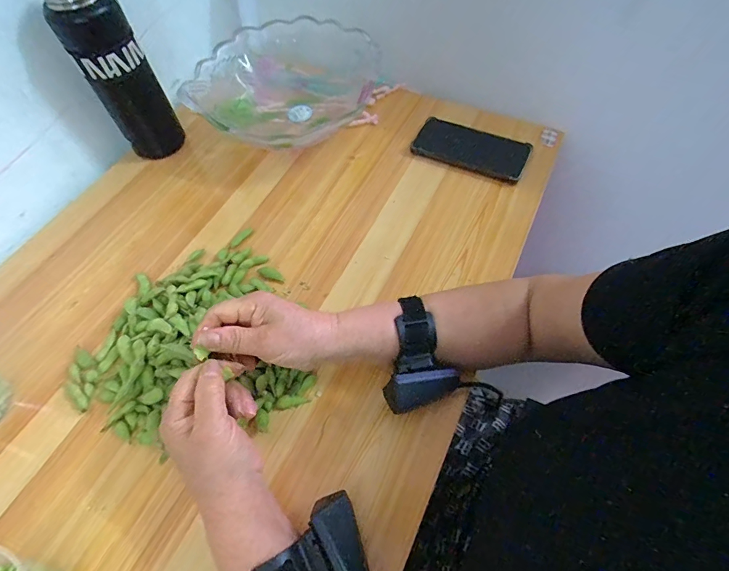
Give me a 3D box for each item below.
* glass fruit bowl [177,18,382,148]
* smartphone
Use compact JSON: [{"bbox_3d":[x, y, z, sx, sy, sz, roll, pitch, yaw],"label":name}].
[{"bbox_3d":[-0.113,-0.304,0.604,0.252,0.083,0.216,6,60,6],"label":"glass fruit bowl"},{"bbox_3d":[0.152,-0.196,0.561,0.155,0.017,0.077,22,63,15],"label":"smartphone"}]

